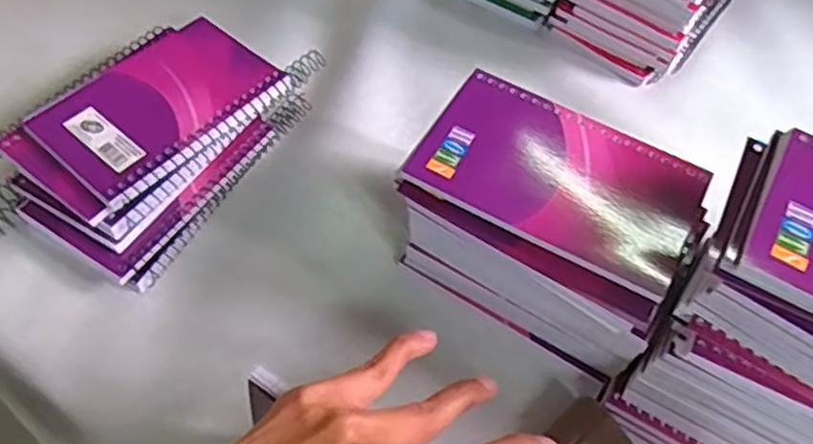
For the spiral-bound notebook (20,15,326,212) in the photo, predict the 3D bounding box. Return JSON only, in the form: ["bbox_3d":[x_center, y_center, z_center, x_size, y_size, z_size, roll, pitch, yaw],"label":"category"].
[{"bbox_3d":[-0.137,-0.079,0.424,0.087,0.017,0.152,38,62,19],"label":"spiral-bound notebook"}]

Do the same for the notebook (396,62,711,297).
[{"bbox_3d":[0.073,-0.022,0.342,0.129,0.008,0.078,27,59,14],"label":"notebook"}]

